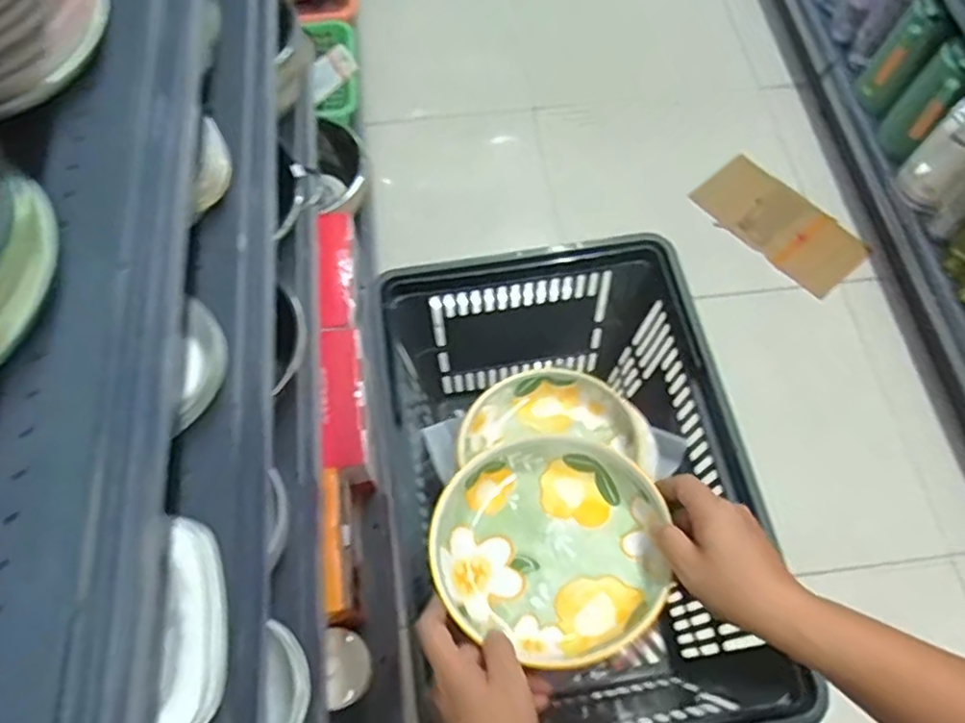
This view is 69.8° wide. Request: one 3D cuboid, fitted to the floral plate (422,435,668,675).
[{"bbox_3d":[0.049,0.132,0.509,0.162,0.045,0.162,0,64,0],"label":"floral plate"}]

